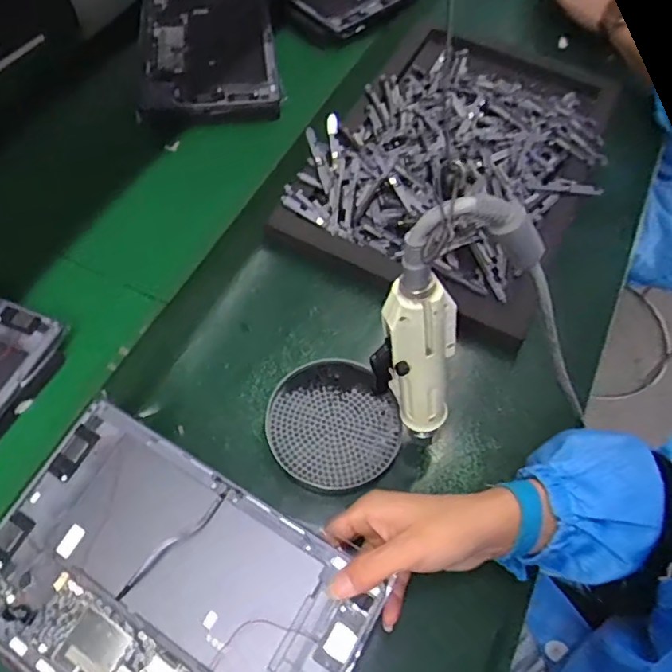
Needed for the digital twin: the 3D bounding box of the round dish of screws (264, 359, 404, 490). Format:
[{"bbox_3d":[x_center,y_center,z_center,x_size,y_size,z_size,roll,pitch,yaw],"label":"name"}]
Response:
[{"bbox_3d":[-0.002,0.075,0.488,0.109,0.015,0.109,0,59,0],"label":"round dish of screws"}]

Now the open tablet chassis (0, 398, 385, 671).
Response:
[{"bbox_3d":[-0.116,0.171,0.379,0.251,0.008,0.164,28,72,16],"label":"open tablet chassis"}]

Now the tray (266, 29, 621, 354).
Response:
[{"bbox_3d":[0.140,-0.210,0.635,0.285,0.051,0.400,25,62,15],"label":"tray"}]

